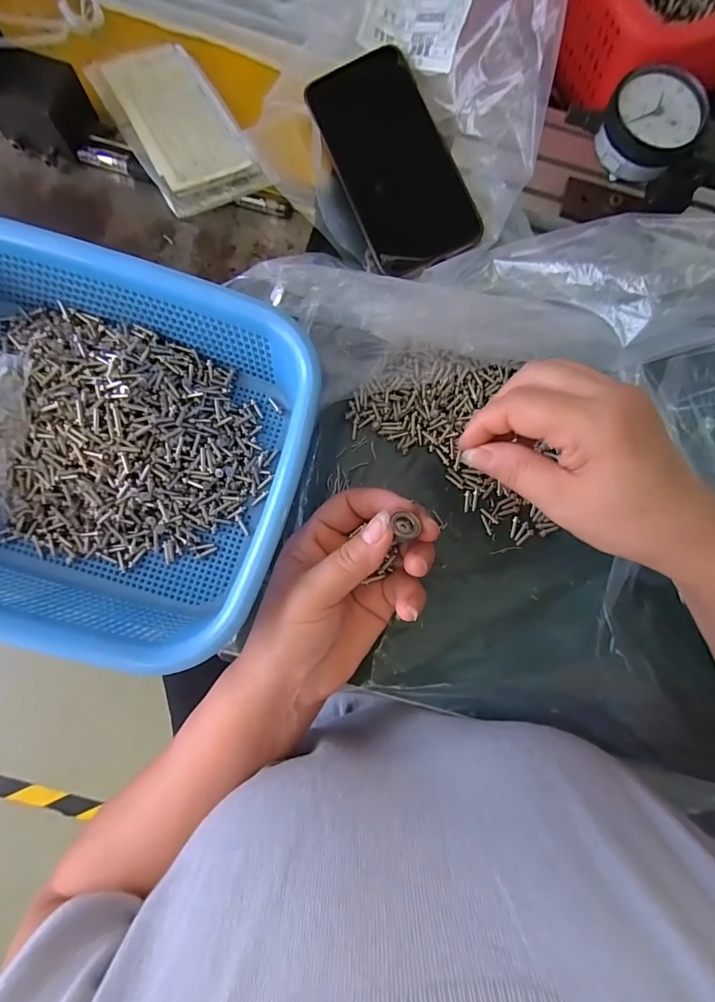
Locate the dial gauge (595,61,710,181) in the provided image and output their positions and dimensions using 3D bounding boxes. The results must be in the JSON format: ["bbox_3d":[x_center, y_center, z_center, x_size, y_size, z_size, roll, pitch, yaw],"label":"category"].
[{"bbox_3d":[0.172,-0.222,0.257,0.049,0.028,0.050,0,83,-4],"label":"dial gauge"}]

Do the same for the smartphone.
[{"bbox_3d":[0.024,-0.242,0.310,0.074,0.014,0.163,-23,85,-6],"label":"smartphone"}]

